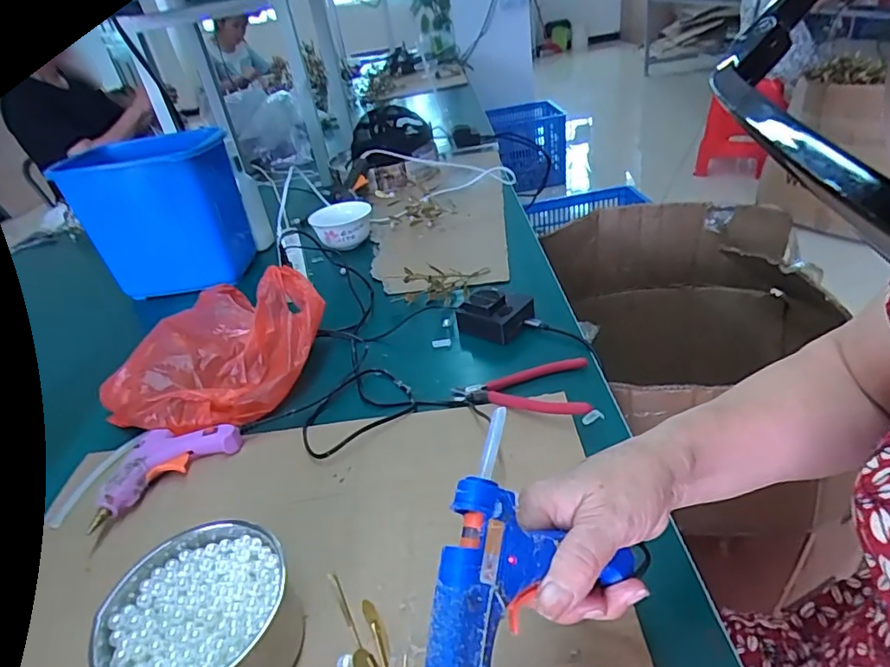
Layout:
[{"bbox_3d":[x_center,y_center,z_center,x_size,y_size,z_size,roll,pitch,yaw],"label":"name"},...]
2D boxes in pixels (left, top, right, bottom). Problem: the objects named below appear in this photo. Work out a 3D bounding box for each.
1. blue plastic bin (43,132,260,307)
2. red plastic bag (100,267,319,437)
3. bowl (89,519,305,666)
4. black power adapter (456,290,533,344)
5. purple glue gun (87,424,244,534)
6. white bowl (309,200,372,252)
[{"bbox_3d":[-0.495,-0.206,0.948,0.223,0.254,0.172,-8,34,2],"label":"blue plastic bin"},{"bbox_3d":[-0.278,0.014,0.644,0.224,0.090,0.236,15,41,32],"label":"red plastic bag"},{"bbox_3d":[-0.164,0.196,0.363,0.121,0.058,0.117,-7,34,4],"label":"bowl"},{"bbox_3d":[0.065,-0.026,0.673,0.077,0.053,0.071,20,44,37],"label":"black power adapter"},{"bbox_3d":[-0.289,0.124,0.534,0.141,0.028,0.089,-32,40,-30],"label":"purple glue gun"},{"bbox_3d":[-0.194,-0.207,1.002,0.112,0.057,0.127,-11,34,-2],"label":"white bowl"}]

